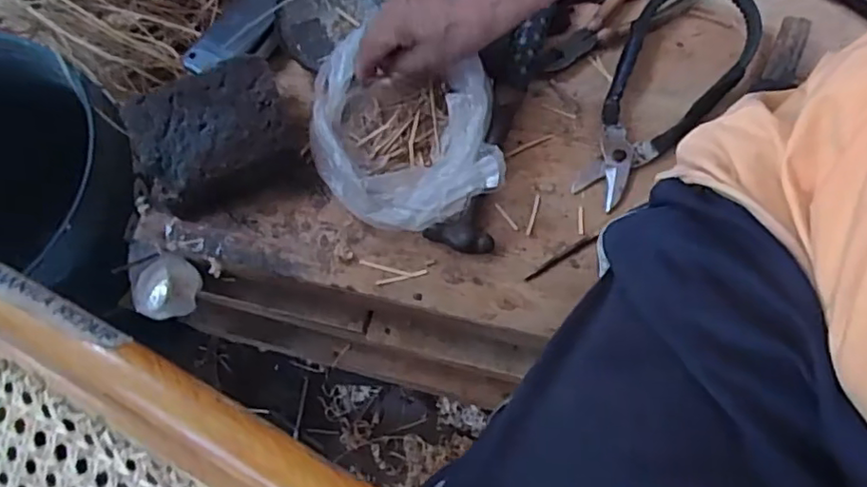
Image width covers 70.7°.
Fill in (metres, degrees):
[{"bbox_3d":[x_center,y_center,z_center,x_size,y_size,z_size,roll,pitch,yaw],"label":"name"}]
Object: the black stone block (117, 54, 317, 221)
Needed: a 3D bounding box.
[{"bbox_3d":[-0.171,-0.086,0.492,0.123,0.057,0.108,-17,71,-3],"label":"black stone block"}]

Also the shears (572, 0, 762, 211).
[{"bbox_3d":[0.186,-0.129,0.501,0.097,0.031,0.220,33,75,13],"label":"shears"}]

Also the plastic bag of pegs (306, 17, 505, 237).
[{"bbox_3d":[-0.022,-0.086,0.484,0.142,0.055,0.155,2,71,3],"label":"plastic bag of pegs"}]

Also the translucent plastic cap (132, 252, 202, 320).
[{"bbox_3d":[-0.230,0.036,0.511,0.056,0.042,0.049,-3,71,2],"label":"translucent plastic cap"}]

